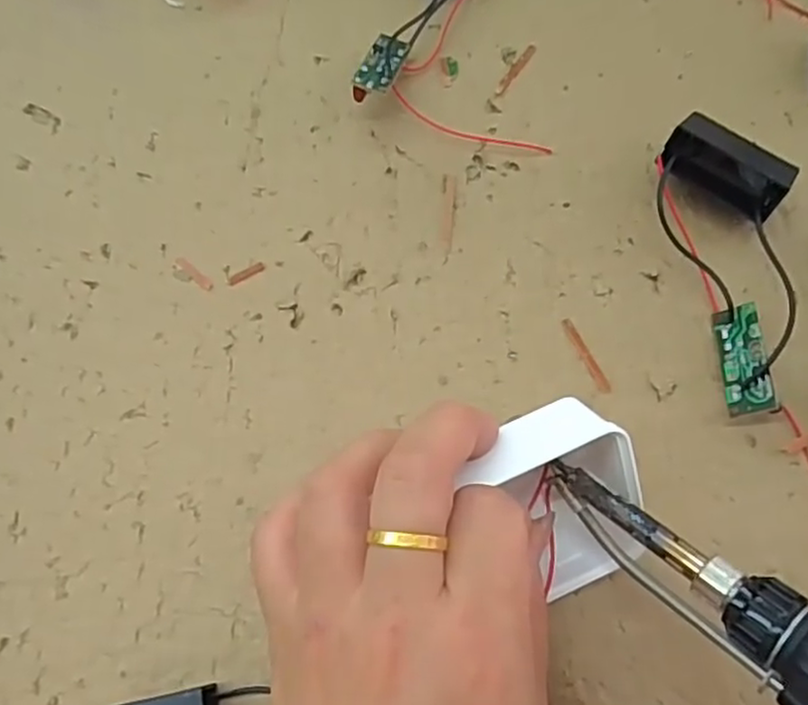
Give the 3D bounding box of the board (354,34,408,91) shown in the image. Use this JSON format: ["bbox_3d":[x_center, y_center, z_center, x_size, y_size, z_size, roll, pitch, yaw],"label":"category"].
[{"bbox_3d":[-0.010,-0.125,0.291,0.016,0.005,0.037,13,56,7],"label":"board"}]

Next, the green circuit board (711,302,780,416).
[{"bbox_3d":[0.122,0.002,0.242,0.016,0.004,0.043,-20,51,36],"label":"green circuit board"}]

